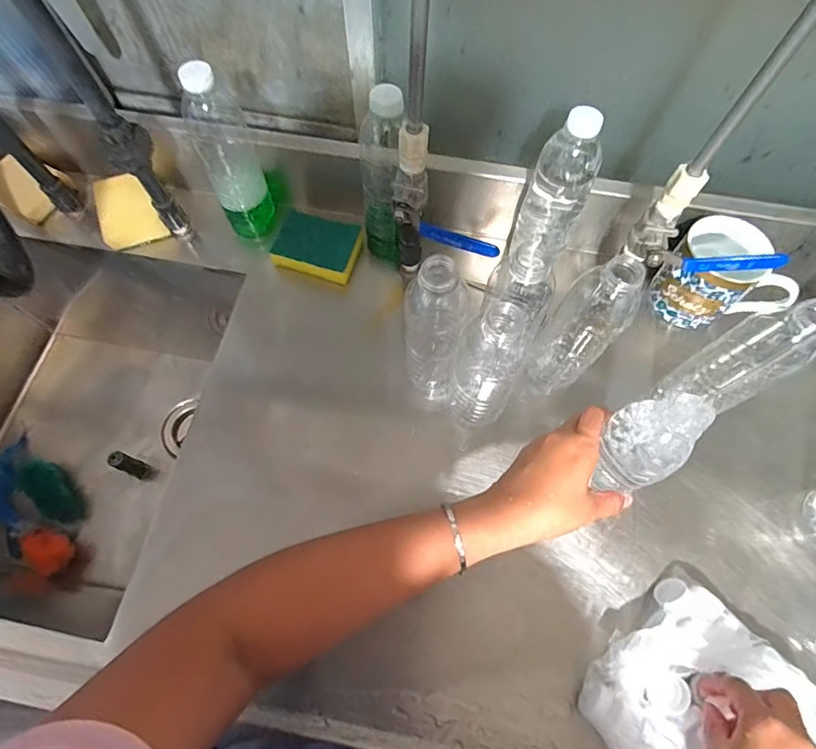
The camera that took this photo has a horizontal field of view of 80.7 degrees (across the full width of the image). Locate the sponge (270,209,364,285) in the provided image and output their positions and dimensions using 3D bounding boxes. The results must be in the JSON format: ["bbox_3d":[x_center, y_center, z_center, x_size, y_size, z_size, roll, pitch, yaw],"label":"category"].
[{"bbox_3d":[-0.114,-0.162,0.608,0.103,0.030,0.069,18,69,6],"label":"sponge"}]

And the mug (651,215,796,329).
[{"bbox_3d":[0.356,-0.111,0.551,0.116,0.092,0.099,16,69,5],"label":"mug"}]

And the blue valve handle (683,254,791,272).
[{"bbox_3d":[0.300,-0.103,0.442,0.080,0.012,0.011,2,66,25],"label":"blue valve handle"}]

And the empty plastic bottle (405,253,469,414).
[{"bbox_3d":[0.026,-0.030,0.468,0.056,0.206,0.054,5,68,1],"label":"empty plastic bottle"}]

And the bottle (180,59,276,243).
[{"bbox_3d":[-0.204,-0.249,0.552,0.060,0.210,0.050,-20,70,-9],"label":"bottle"}]

